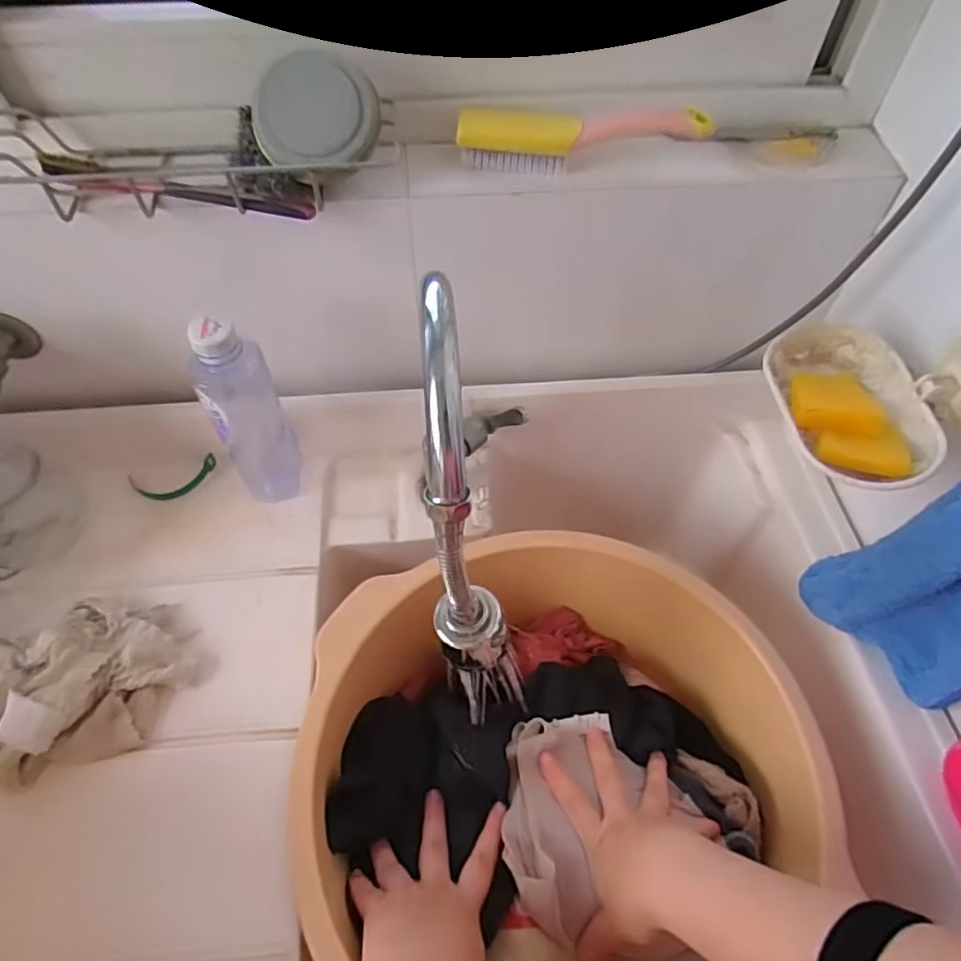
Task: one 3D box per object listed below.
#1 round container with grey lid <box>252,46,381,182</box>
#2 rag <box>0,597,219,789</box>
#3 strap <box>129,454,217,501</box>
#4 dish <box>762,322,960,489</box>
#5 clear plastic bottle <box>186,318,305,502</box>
[{"bbox_3d":[-0.107,-0.242,0.417,0.077,0.025,0.078,25,100,-7],"label":"round container with grey lid"},{"bbox_3d":[-0.298,0.145,0.462,0.162,0.046,0.126,-28,60,-19],"label":"rag"},{"bbox_3d":[-0.285,-0.001,0.587,0.076,0.013,0.032,-20,58,-14],"label":"strap"},{"bbox_3d":[0.271,-0.063,0.424,0.128,0.055,0.139,-3,56,-3],"label":"dish"},{"bbox_3d":[-0.192,-0.051,0.518,0.057,0.181,0.049,-14,57,-11],"label":"clear plastic bottle"}]

